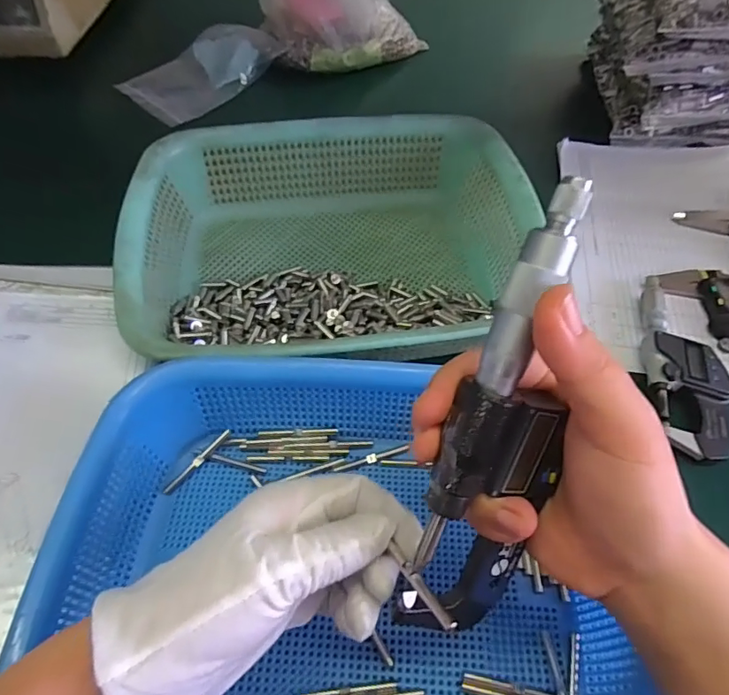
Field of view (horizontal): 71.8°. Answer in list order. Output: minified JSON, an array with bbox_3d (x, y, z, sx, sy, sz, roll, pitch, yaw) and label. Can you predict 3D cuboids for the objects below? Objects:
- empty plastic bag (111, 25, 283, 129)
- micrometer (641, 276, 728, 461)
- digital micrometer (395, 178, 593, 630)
[{"bbox_3d":[-0.203,-0.348,0.629,0.178,0.037,0.115,-38,64,-24],"label":"empty plastic bag"},{"bbox_3d":[0.241,0.007,0.385,0.053,0.023,0.162,1,56,2],"label":"micrometer"},{"bbox_3d":[0.051,0.033,0.185,0.045,0.178,0.023,11,19,9],"label":"digital micrometer"}]

